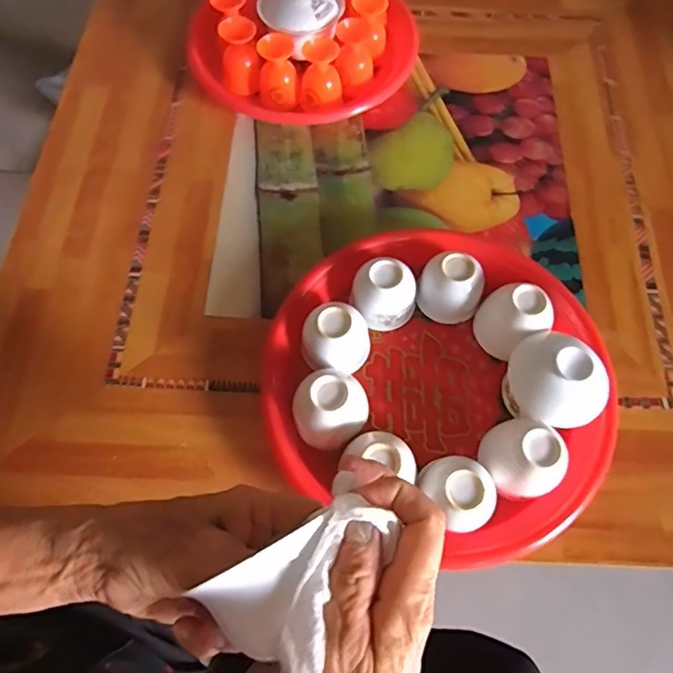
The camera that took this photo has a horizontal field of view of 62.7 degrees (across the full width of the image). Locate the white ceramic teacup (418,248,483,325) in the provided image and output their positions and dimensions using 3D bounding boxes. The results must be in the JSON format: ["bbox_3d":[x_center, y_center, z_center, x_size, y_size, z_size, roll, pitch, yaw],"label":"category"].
[{"bbox_3d":[0.090,-0.039,0.444,0.046,0.044,0.043,6,66,2],"label":"white ceramic teacup"}]

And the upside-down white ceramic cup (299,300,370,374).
[{"bbox_3d":[0.000,0.003,0.425,0.053,0.043,0.048,-4,66,-2],"label":"upside-down white ceramic cup"}]

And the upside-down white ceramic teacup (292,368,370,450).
[{"bbox_3d":[-0.004,0.053,0.398,0.054,0.051,0.054,1,66,0],"label":"upside-down white ceramic teacup"}]

